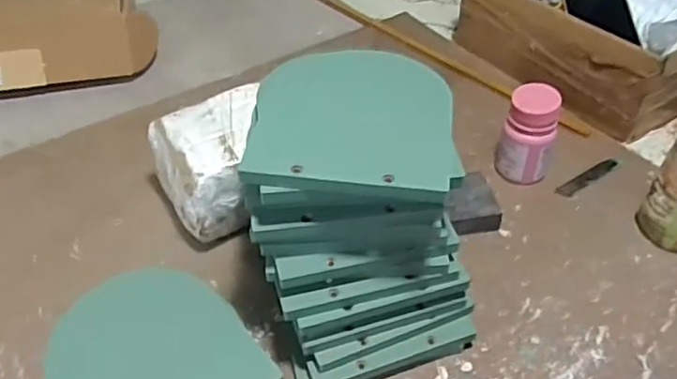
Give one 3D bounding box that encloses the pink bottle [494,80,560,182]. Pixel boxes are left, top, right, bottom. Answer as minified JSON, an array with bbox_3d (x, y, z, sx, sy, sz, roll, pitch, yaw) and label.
[{"bbox_3d":[0.210,-0.058,0.687,0.059,0.108,0.048,14,45,15],"label":"pink bottle"}]

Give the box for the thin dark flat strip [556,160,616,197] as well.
[{"bbox_3d":[0.290,-0.015,0.720,0.094,0.005,0.017,-27,58,-24],"label":"thin dark flat strip"}]

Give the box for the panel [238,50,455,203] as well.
[{"bbox_3d":[0.013,-0.065,0.491,0.147,0.019,0.183,4,43,5],"label":"panel"}]

